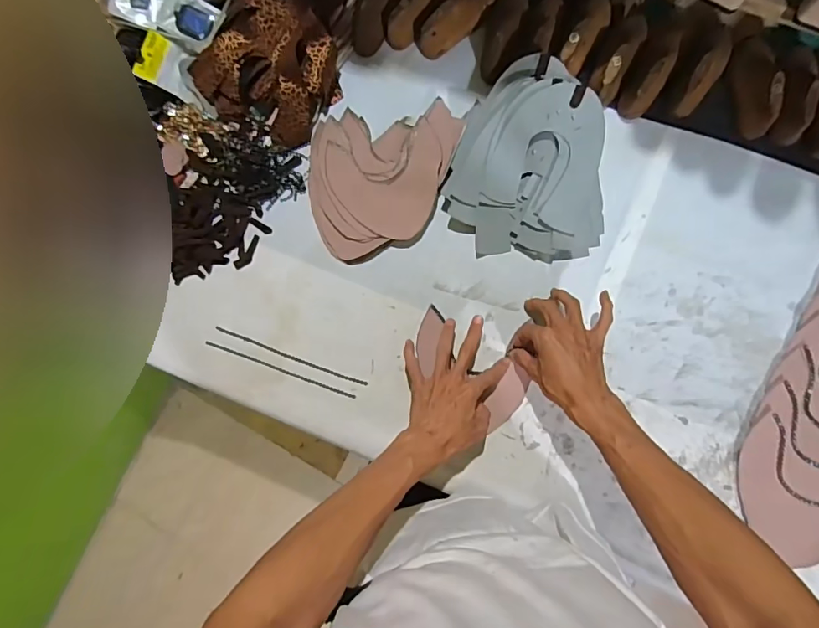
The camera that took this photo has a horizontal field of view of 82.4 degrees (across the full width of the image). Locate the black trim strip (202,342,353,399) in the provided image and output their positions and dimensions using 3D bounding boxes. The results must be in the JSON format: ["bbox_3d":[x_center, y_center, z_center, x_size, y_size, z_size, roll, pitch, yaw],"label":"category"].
[{"bbox_3d":[-0.185,0.079,0.667,0.230,0.011,0.006,19,86,9],"label":"black trim strip"}]

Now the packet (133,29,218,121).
[{"bbox_3d":[-0.330,-0.347,0.680,0.119,0.016,0.076,26,70,-22],"label":"packet"}]

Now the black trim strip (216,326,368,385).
[{"bbox_3d":[-0.171,0.061,0.671,0.236,0.007,0.009,19,86,9],"label":"black trim strip"}]

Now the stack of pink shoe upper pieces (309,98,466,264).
[{"bbox_3d":[-0.038,-0.187,0.670,0.212,0.032,0.208,-1,83,7],"label":"stack of pink shoe upper pieces"}]

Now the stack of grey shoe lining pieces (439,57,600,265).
[{"bbox_3d":[0.144,-0.199,0.616,0.195,0.095,0.243,-8,83,7],"label":"stack of grey shoe lining pieces"}]

